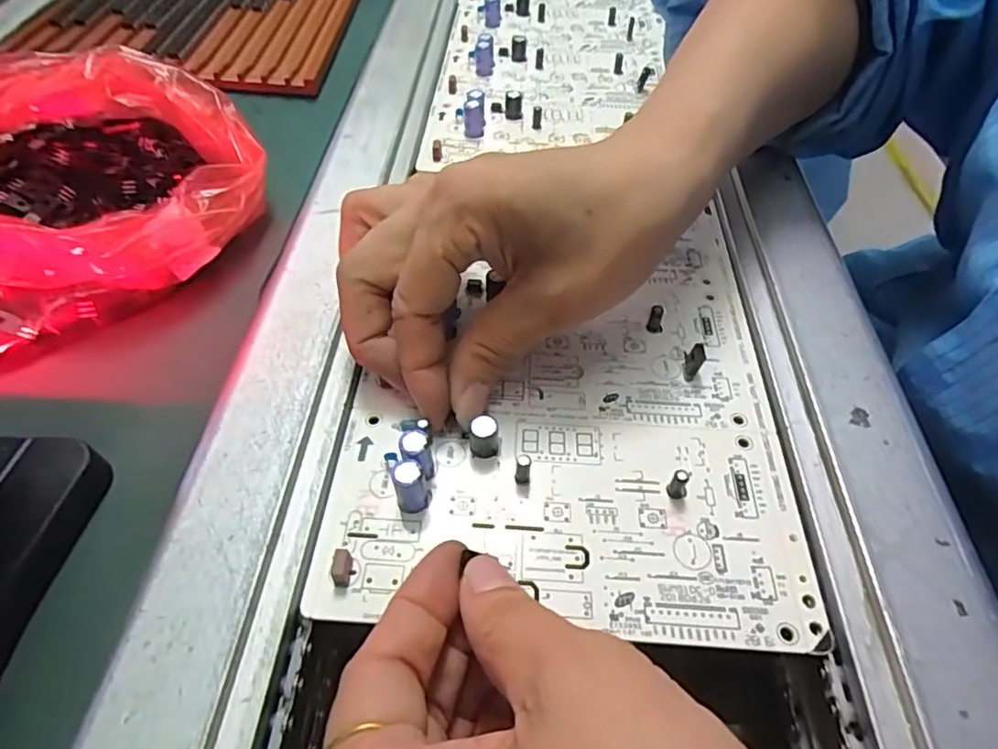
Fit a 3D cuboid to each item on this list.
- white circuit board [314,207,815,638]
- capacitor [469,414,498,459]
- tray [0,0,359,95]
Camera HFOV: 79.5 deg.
[{"bbox_3d":[0.025,0.004,0.230,0.158,0.018,0.177,4,50,-1],"label":"white circuit board"},{"bbox_3d":[-0.005,0.022,0.212,0.010,0.014,0.008,5,50,-1],"label":"capacitor"},{"bbox_3d":[-0.200,-0.274,0.426,0.193,0.016,0.238,2,51,2],"label":"tray"}]

